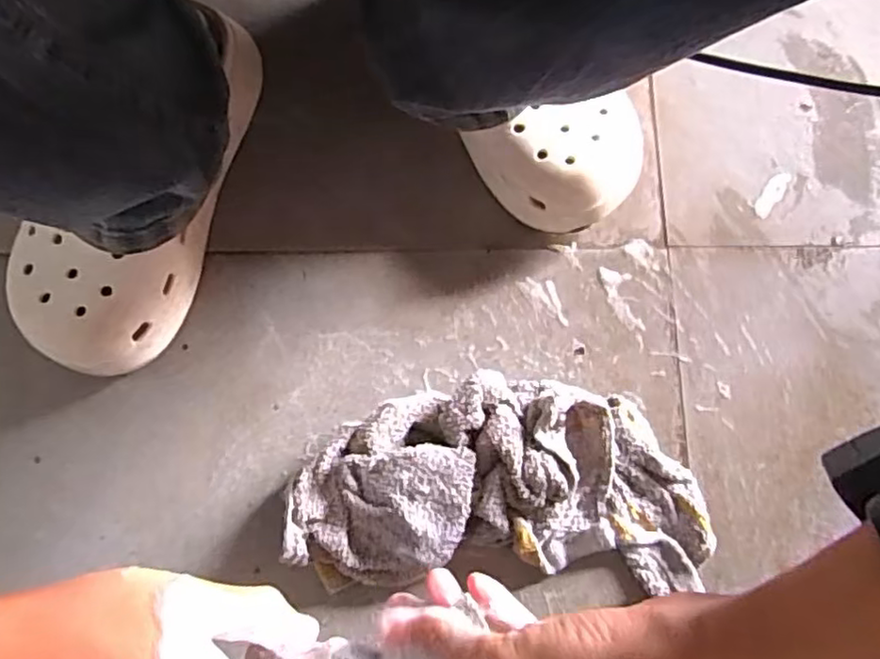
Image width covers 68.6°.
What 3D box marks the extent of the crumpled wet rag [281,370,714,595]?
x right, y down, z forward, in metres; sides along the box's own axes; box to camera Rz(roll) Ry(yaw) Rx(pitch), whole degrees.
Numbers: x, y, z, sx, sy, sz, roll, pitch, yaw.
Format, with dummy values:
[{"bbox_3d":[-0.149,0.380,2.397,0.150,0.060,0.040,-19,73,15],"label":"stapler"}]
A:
[{"bbox_3d":[0.037,0.091,0.393,0.246,0.038,0.119,2,73,0],"label":"crumpled wet rag"}]

